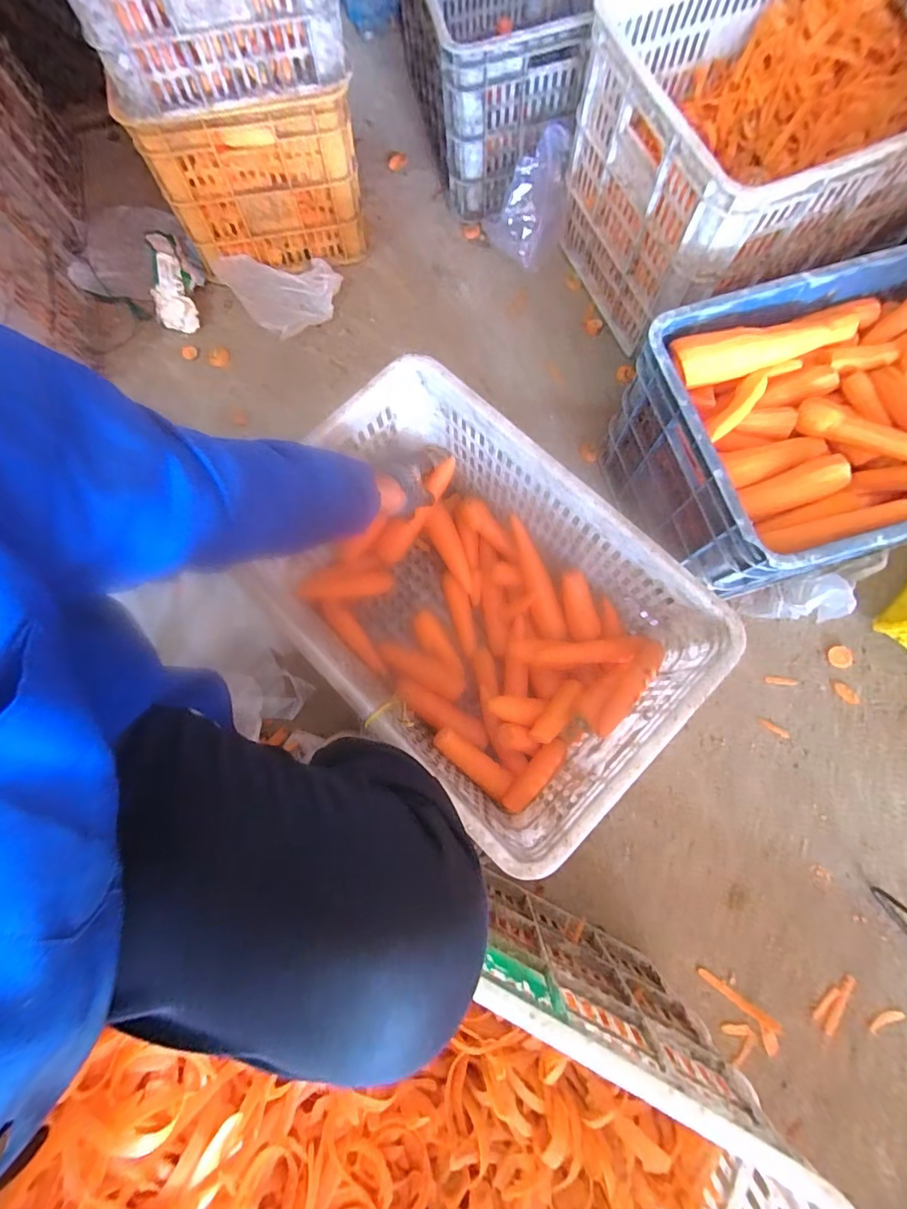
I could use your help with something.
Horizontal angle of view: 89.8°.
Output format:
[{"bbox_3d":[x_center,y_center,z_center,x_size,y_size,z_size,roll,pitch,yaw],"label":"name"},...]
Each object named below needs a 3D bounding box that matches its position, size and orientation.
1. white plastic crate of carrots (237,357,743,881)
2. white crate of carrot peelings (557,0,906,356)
[{"bbox_3d":[0.016,0.008,0.633,0.506,0.295,0.353,40,82,10],"label":"white plastic crate of carrots"},{"bbox_3d":[0.539,-0.768,0.780,0.594,0.302,0.448,-22,77,-3],"label":"white crate of carrot peelings"}]

